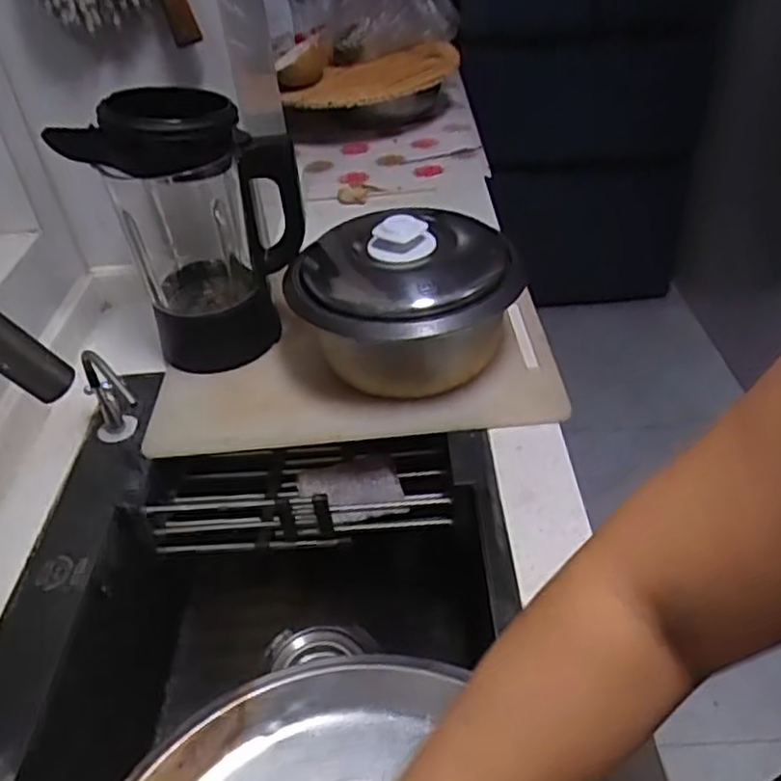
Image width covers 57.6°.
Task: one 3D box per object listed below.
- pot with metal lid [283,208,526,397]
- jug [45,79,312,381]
[{"bbox_3d":[0.020,-0.099,0.800,0.258,0.165,0.215,-10,39,-3],"label":"pot with metal lid"},{"bbox_3d":[-0.218,-0.173,0.820,0.214,0.308,0.118,5,40,15],"label":"jug"}]

